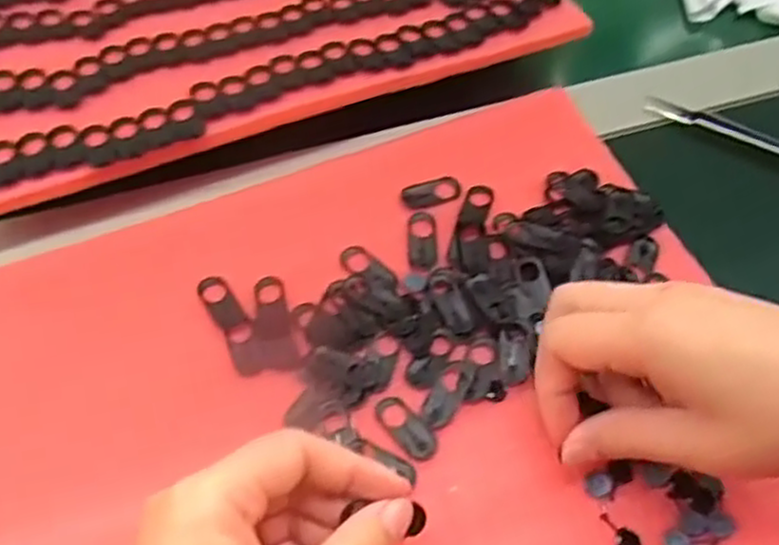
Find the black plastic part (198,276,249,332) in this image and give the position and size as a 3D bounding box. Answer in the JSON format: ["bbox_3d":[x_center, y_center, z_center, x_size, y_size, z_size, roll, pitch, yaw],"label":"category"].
[{"bbox_3d":[-0.078,0.013,0.352,0.013,0.004,0.029,-29,63,-18],"label":"black plastic part"}]

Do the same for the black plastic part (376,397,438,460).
[{"bbox_3d":[0.007,0.066,0.324,0.014,0.004,0.031,-39,66,-22],"label":"black plastic part"}]

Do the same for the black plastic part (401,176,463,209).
[{"bbox_3d":[0.021,-0.042,0.390,0.030,0.004,0.015,-13,59,-10],"label":"black plastic part"}]

